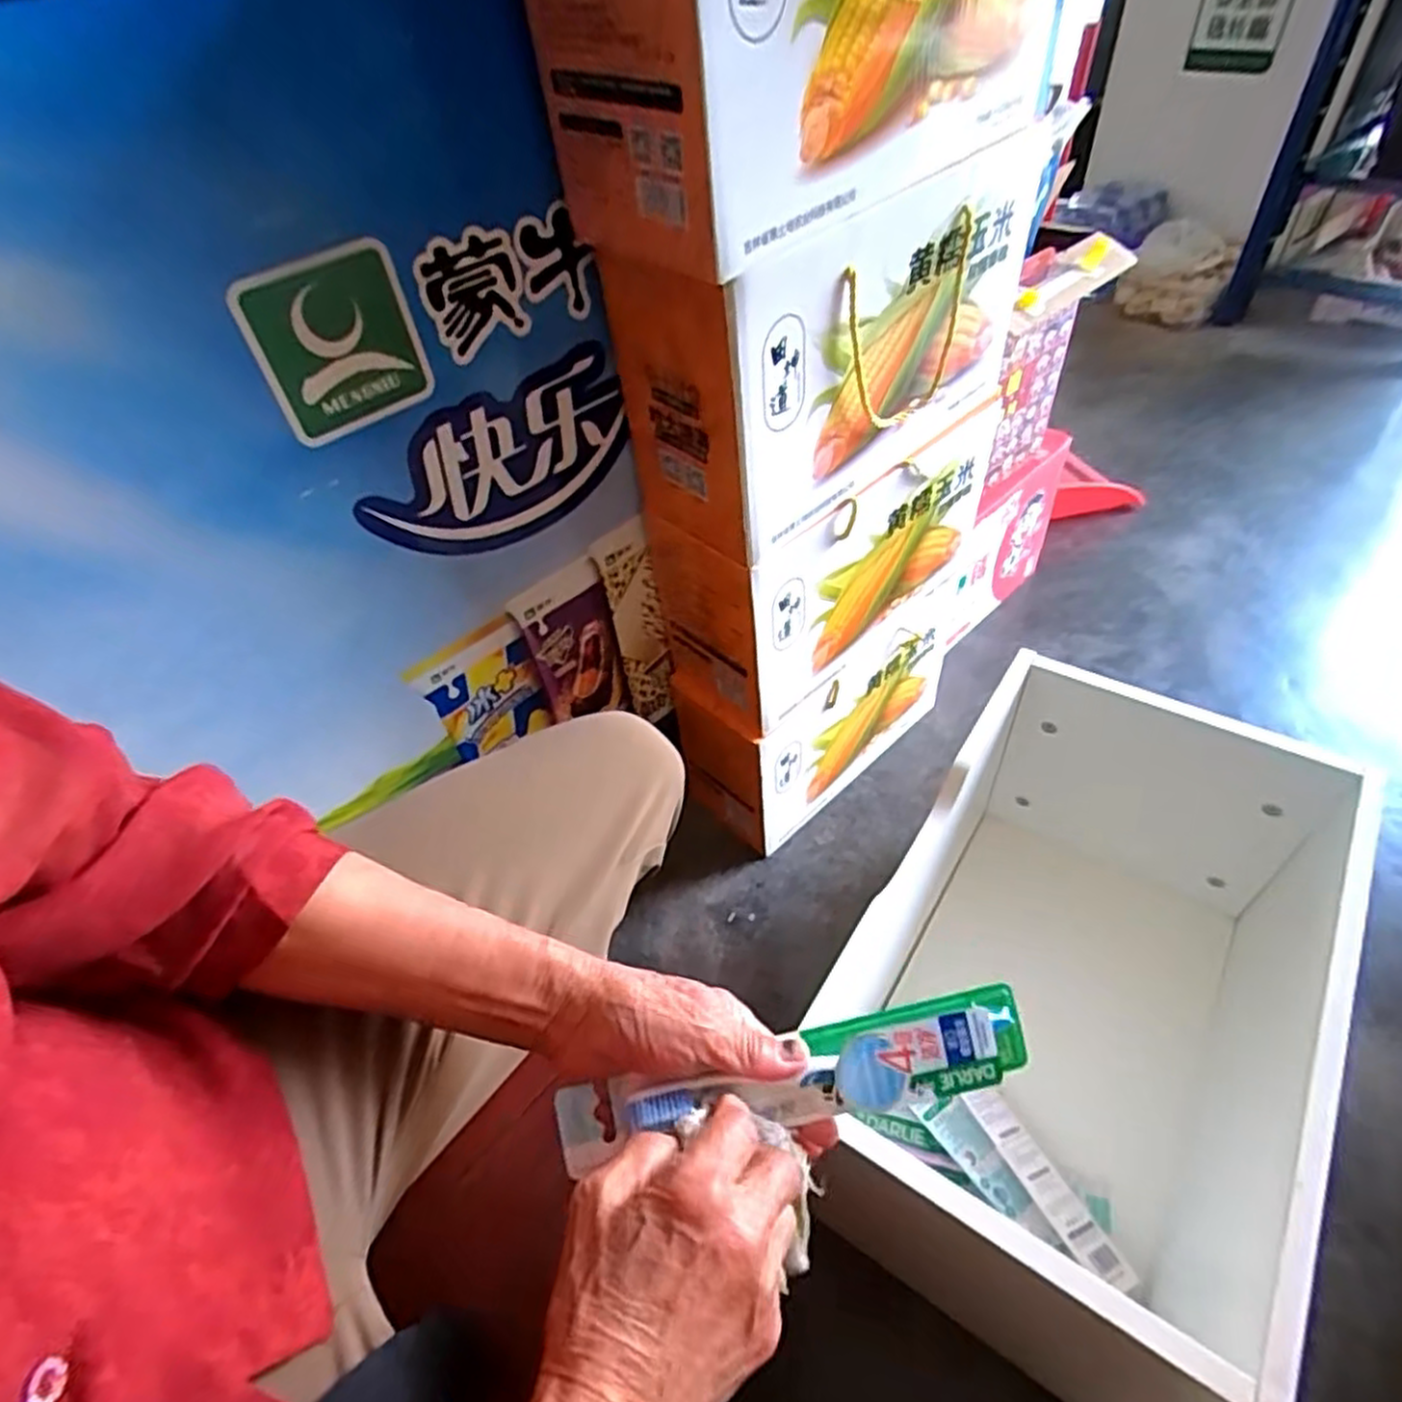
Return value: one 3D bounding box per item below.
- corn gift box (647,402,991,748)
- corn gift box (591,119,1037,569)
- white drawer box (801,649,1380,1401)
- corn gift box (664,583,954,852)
[{"bbox_3d":[0.123,-0.150,0.785,0.323,0.221,0.146,-35,53,-23],"label":"corn gift box"},{"bbox_3d":[0.108,-0.288,0.619,0.342,0.208,0.136,-31,51,-20],"label":"corn gift box"},{"bbox_3d":[0.317,0.258,0.657,0.323,0.294,0.467,26,55,27],"label":"white drawer box"},{"bbox_3d":[0.156,-0.001,0.927,0.365,0.228,0.129,-31,51,-20],"label":"corn gift box"}]

